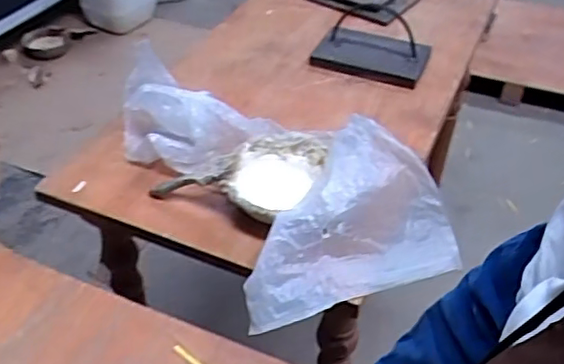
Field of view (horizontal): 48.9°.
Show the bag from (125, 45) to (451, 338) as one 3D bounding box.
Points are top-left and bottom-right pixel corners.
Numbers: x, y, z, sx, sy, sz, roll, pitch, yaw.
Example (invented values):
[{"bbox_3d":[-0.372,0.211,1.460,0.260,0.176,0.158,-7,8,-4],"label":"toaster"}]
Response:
[{"bbox_3d":[-0.017,-0.053,1.062,0.398,0.107,0.600,-18,45,-20],"label":"bag"}]

